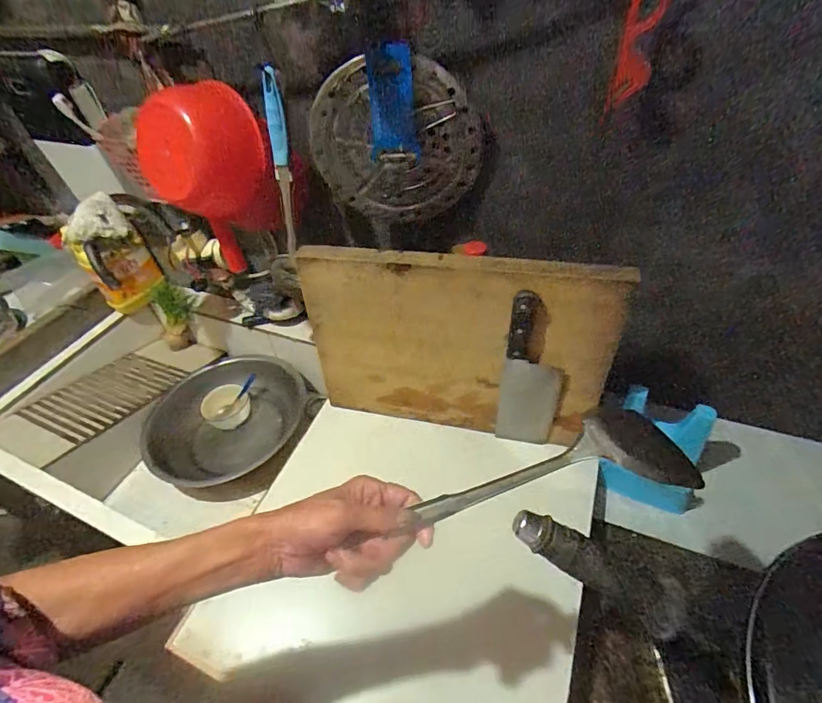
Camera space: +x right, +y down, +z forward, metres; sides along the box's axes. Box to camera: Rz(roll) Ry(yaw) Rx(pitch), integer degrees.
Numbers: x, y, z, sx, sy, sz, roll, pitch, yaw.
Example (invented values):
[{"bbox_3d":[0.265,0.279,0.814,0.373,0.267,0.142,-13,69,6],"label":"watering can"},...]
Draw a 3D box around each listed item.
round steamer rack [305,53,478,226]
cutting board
[{"bbox_3d":[-0.022,-0.269,0.598,0.220,0.206,0.024,1,50,7],"label":"round steamer rack"},{"bbox_3d":[0.059,0.005,0.671,0.443,0.311,0.026,6,40,15],"label":"cutting board"}]

